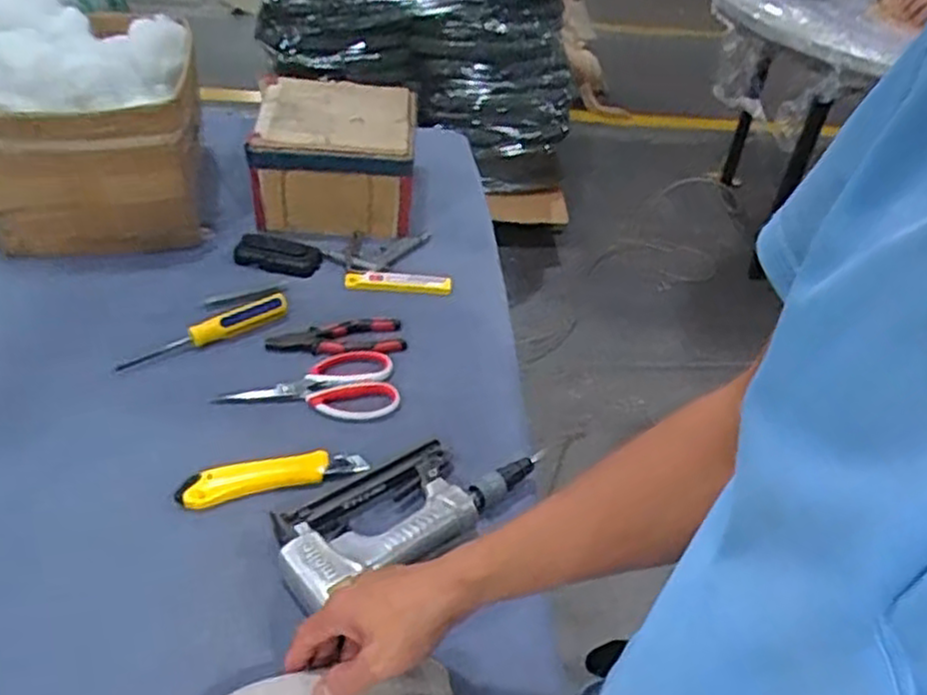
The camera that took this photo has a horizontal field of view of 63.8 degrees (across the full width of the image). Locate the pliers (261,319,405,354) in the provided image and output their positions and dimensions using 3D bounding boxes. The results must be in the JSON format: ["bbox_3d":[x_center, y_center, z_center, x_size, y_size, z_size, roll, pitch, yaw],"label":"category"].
[{"bbox_3d":[-0.147,-0.011,0.859,0.153,0.009,0.056,-5,42,-12],"label":"pliers"}]

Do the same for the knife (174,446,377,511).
[{"bbox_3d":[-0.181,0.120,0.706,0.170,0.014,0.037,-9,43,-16],"label":"knife"}]

